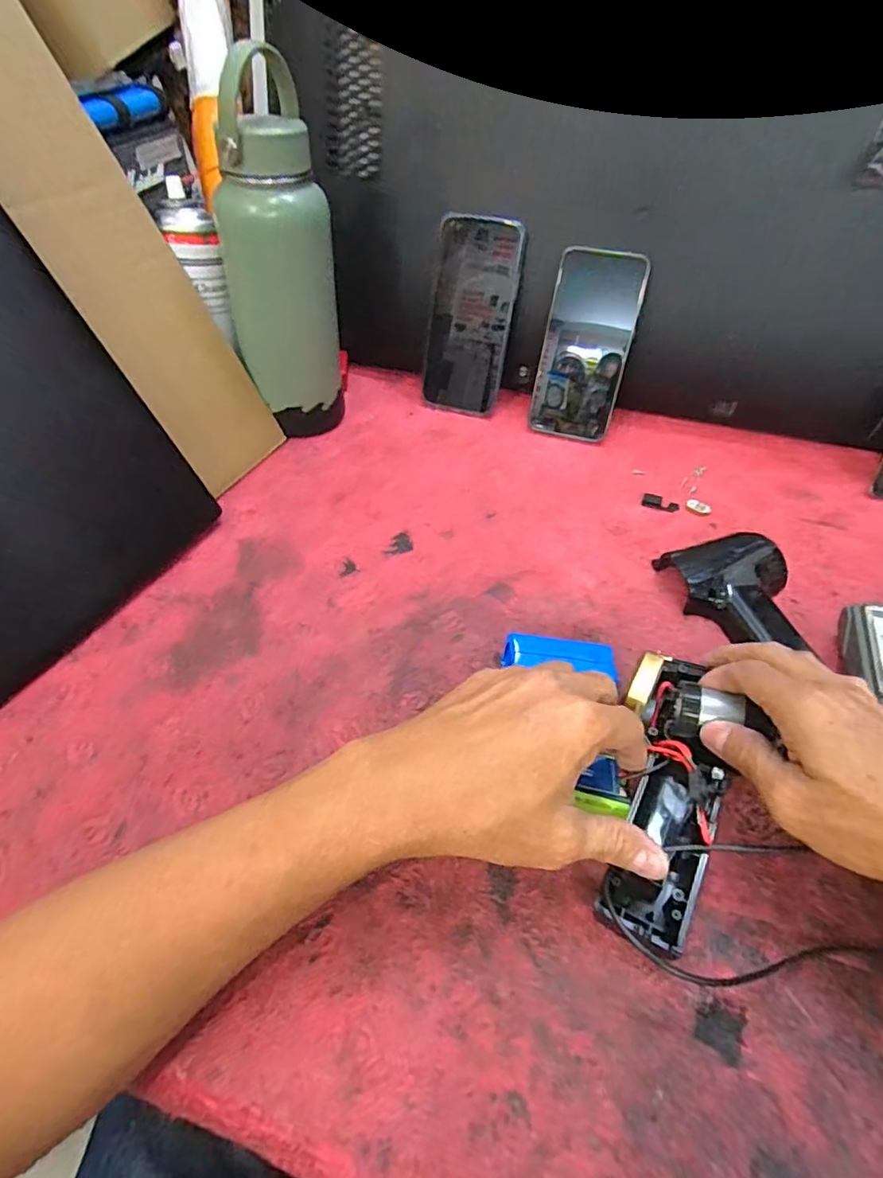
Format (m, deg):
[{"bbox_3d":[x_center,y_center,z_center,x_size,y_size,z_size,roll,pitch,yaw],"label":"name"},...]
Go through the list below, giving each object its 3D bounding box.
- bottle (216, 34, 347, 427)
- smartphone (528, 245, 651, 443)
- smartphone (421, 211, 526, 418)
[{"bbox_3d":[-0.133,-0.256,0.487,0.089,0.258,0.072,-8,47,-9],"label":"bottle"},{"bbox_3d":[0.133,-0.222,0.540,0.077,0.158,0.016,15,21,13],"label":"smartphone"},{"bbox_3d":[0.028,-0.258,0.563,0.076,0.170,0.011,11,29,0],"label":"smartphone"}]

